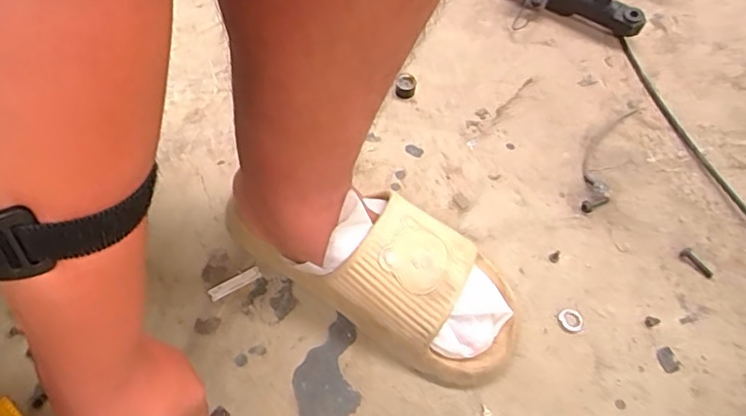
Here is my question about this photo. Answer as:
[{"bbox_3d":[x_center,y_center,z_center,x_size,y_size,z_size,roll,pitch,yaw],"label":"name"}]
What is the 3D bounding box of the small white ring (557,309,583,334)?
[{"bbox_3d":[0.174,0.099,0.491,0.022,0.004,0.021,1,55,-1],"label":"small white ring"}]

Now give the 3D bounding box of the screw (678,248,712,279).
[{"bbox_3d":[0.309,0.053,0.532,0.014,0.004,0.034,-31,61,-22],"label":"screw"}]

